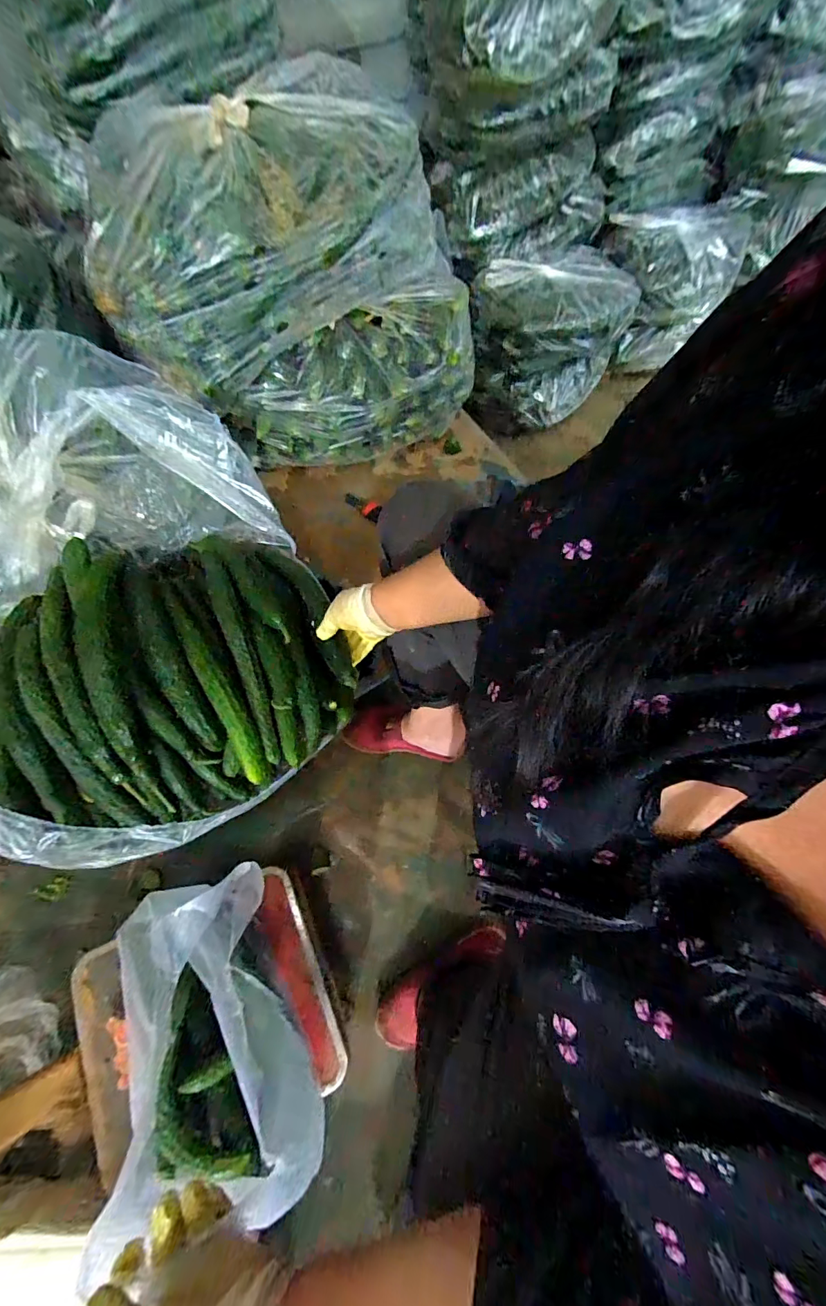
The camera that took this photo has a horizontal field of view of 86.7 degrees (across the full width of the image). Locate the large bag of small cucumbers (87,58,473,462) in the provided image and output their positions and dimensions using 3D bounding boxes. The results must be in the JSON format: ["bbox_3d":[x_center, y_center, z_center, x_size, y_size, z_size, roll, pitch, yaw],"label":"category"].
[{"bbox_3d":[-0.171,-0.586,0.713,0.489,0.364,0.328,-12,69,-3],"label":"large bag of small cucumbers"}]

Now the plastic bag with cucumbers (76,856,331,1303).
[{"bbox_3d":[-0.251,0.434,0.495,0.198,0.211,0.305,-21,70,-7],"label":"plastic bag with cucumbers"}]

